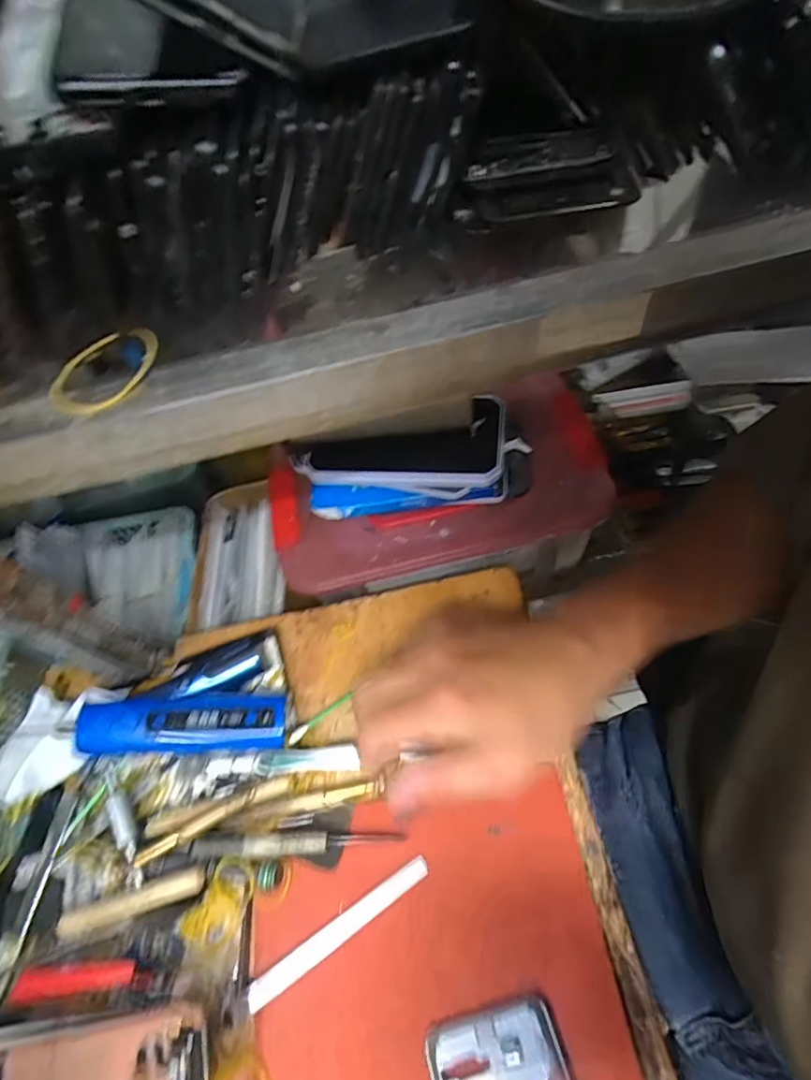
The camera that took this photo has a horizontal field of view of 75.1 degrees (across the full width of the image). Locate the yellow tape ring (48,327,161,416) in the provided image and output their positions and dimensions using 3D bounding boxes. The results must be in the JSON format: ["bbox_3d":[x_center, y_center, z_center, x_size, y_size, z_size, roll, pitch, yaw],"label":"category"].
[{"bbox_3d":[-0.139,-0.079,0.245,0.054,0.010,0.043,-34,60,-10],"label":"yellow tape ring"}]

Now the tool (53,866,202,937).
[{"bbox_3d":[-0.167,0.221,0.321,0.099,0.011,0.013,-24,57,9],"label":"tool"}]

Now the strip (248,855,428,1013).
[{"bbox_3d":[-0.038,0.227,0.308,0.118,0.007,0.012,-33,60,-10],"label":"strip"}]

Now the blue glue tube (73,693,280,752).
[{"bbox_3d":[-0.145,0.119,0.346,0.126,0.018,0.035,2,56,-10],"label":"blue glue tube"}]

